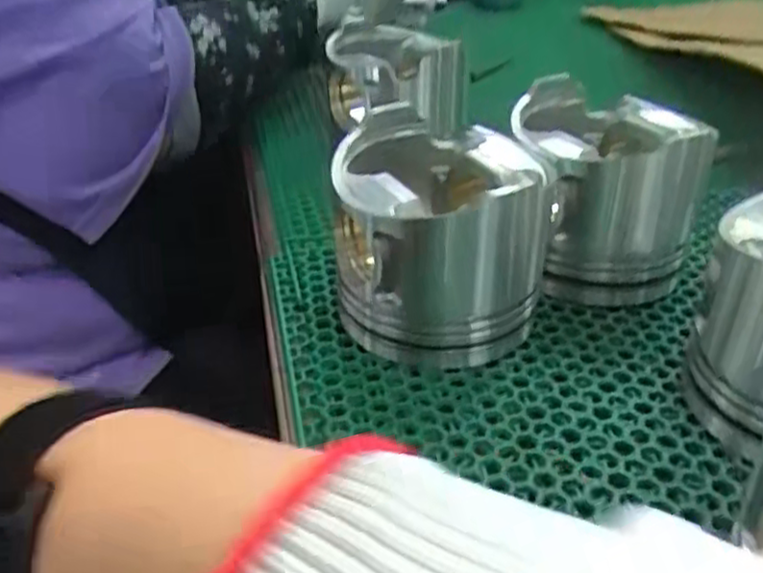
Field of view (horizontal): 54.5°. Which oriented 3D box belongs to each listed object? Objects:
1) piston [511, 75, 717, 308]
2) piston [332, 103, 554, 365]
[{"bbox_3d":[0.129,-0.058,0.448,0.101,0.103,0.103,3,32,4],"label":"piston"},{"bbox_3d":[0.030,-0.031,0.408,0.103,0.100,0.110,1,32,1],"label":"piston"}]

